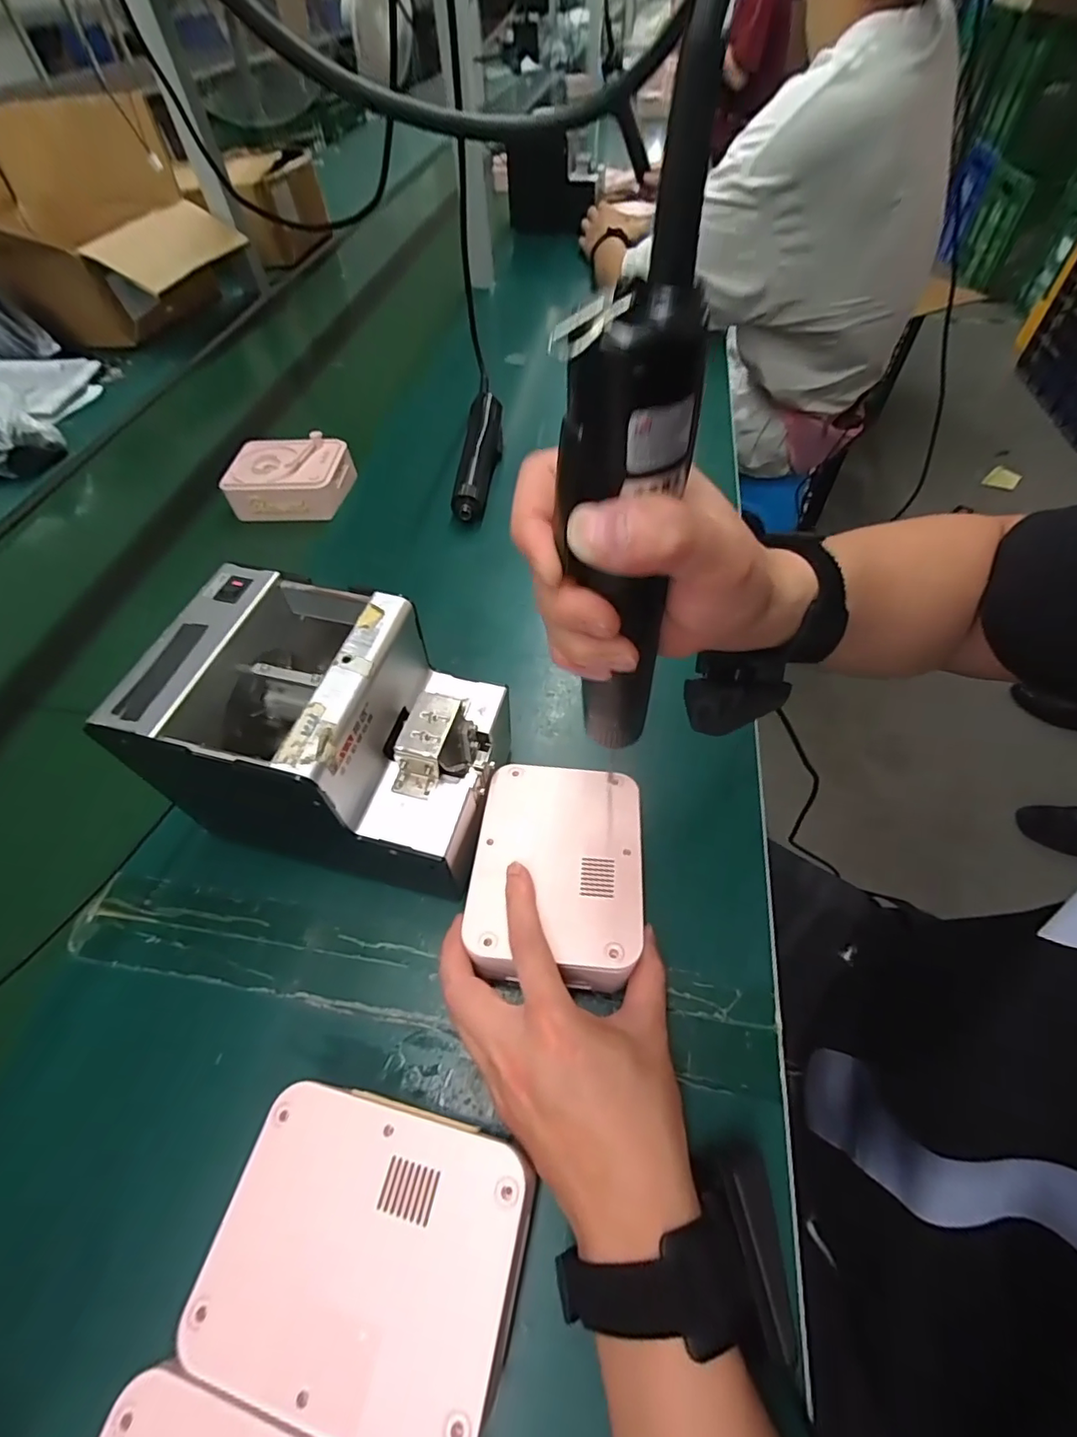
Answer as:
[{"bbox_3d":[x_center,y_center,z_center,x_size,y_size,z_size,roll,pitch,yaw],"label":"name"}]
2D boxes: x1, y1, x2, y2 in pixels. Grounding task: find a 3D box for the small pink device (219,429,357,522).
[{"bbox_3d":[-0.284,-0.276,0.622,0.121,0.051,0.095,1,55,5],"label":"small pink device"}]

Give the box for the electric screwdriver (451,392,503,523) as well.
[{"bbox_3d":[-0.065,-0.303,0.615,0.041,0.044,0.204,2,55,6],"label":"electric screwdriver"}]

